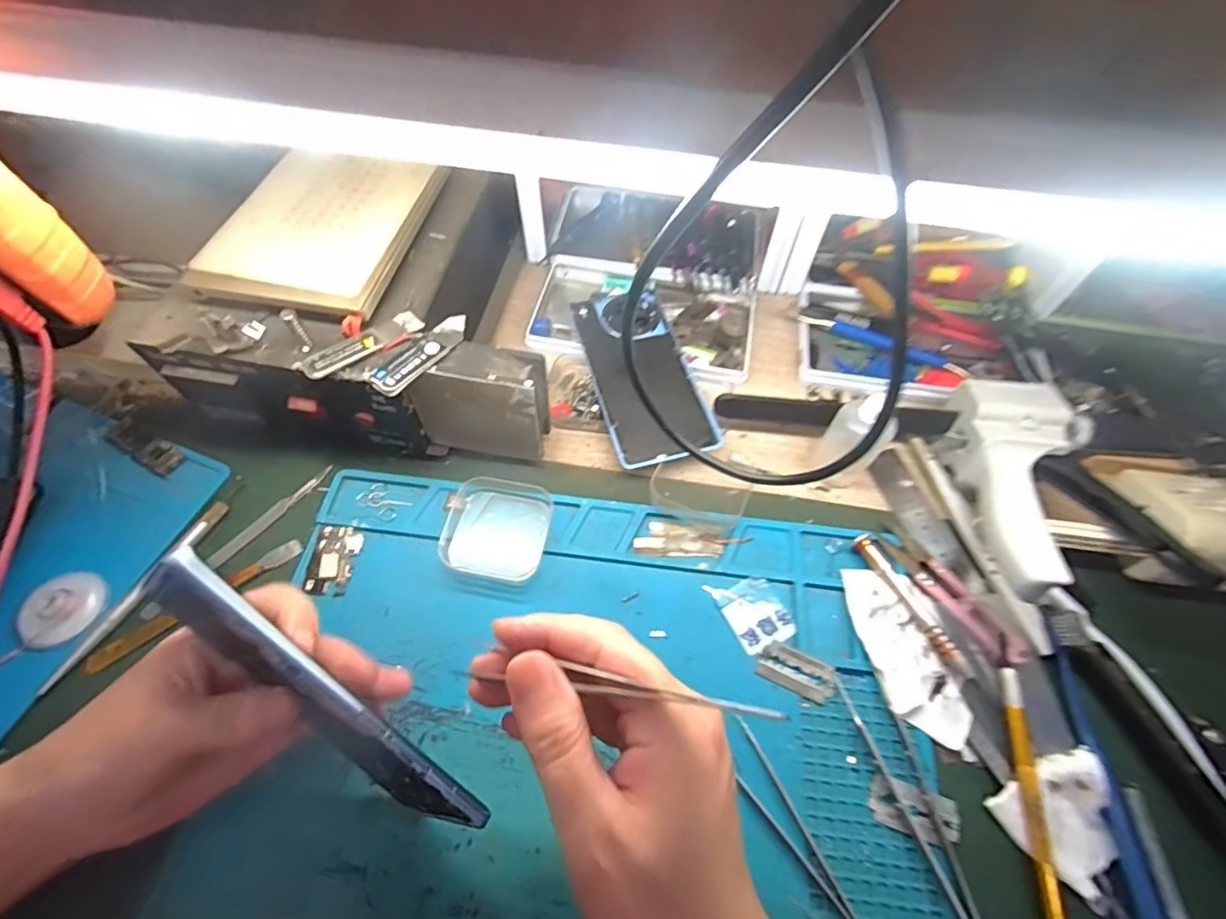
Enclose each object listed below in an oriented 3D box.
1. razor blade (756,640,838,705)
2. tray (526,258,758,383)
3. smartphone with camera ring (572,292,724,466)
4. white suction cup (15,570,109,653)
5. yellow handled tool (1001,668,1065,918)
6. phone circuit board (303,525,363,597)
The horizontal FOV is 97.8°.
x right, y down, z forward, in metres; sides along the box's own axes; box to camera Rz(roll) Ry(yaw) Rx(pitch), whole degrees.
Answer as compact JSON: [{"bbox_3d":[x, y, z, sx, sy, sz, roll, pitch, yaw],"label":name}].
[{"bbox_3d":[0.106,0.122,0.307,0.042,0.004,0.022,23,72,13],"label":"razor blade"},{"bbox_3d":[0.026,-0.116,0.442,0.178,0.023,0.102,11,61,5],"label":"tray"},{"bbox_3d":[0.021,-0.067,0.406,0.074,0.015,0.158,-14,62,-8],"label":"smartphone with camera ring"},{"bbox_3d":[-0.324,0.087,0.313,0.035,0.010,0.045,13,62,6],"label":"white suction cup"},{"bbox_3d":[0.212,0.168,0.272,0.008,0.012,0.114,8,61,3],"label":"yellow handled tool"},{"bbox_3d":[-0.176,0.063,0.336,0.027,0.004,0.043,5,61,2],"label":"phone circuit board"}]

